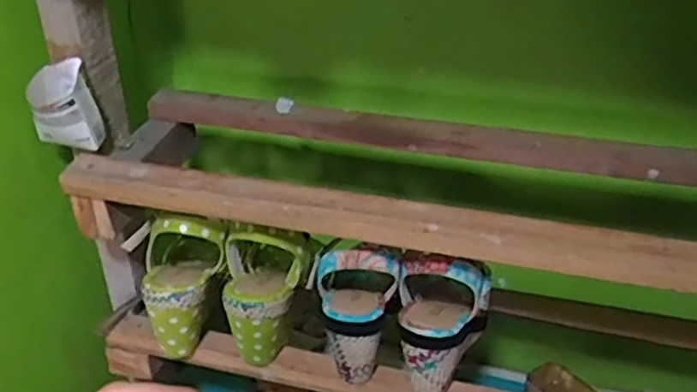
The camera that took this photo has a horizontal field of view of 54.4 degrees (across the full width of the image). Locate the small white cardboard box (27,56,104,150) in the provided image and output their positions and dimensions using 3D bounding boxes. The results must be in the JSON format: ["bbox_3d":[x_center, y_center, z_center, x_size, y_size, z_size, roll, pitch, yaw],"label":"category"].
[{"bbox_3d":[-0.268,-0.083,0.640,0.060,0.074,0.052,-5,53,2],"label":"small white cardboard box"}]

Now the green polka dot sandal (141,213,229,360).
[{"bbox_3d":[-0.172,0.087,0.666,0.078,0.144,0.066,11,4,16],"label":"green polka dot sandal"}]

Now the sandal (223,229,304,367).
[{"bbox_3d":[-0.080,0.091,0.663,0.081,0.127,0.086,-5,32,-9],"label":"sandal"}]

